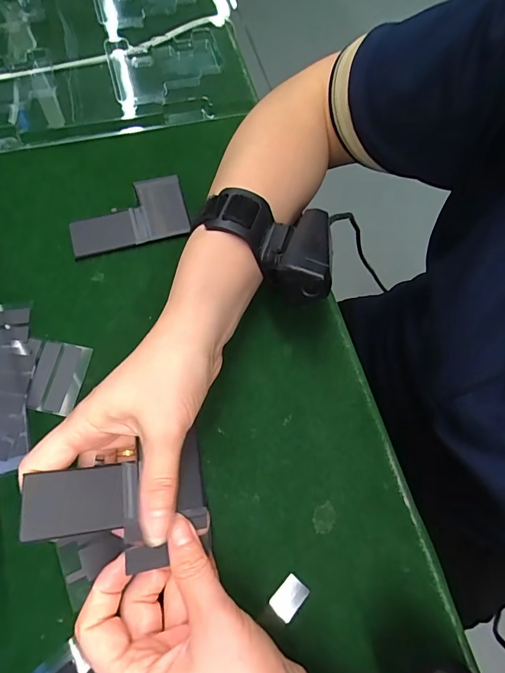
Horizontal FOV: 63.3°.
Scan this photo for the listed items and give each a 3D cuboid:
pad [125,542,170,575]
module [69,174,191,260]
[{"bbox_3d":[-0.057,0.118,0.219,0.021,0.004,0.011,2,57,-24],"label":"pad"},{"bbox_3d":[-0.102,-0.100,0.336,0.094,0.004,0.057,-16,73,-5],"label":"module"}]

